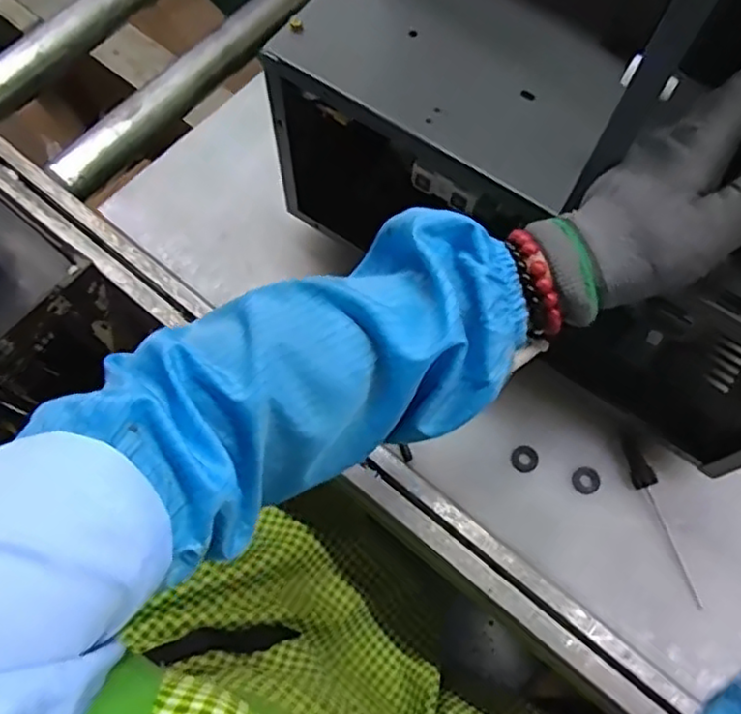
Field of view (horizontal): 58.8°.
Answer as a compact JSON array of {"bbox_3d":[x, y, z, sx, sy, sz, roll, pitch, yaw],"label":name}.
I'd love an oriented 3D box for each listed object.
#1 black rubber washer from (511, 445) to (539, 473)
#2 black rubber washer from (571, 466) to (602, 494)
[{"bbox_3d":[0.128,0.084,0.543,0.021,0.004,0.022,0,68,-1],"label":"black rubber washer"},{"bbox_3d":[0.176,0.100,0.535,0.022,0.008,0.022,0,68,-1],"label":"black rubber washer"}]

